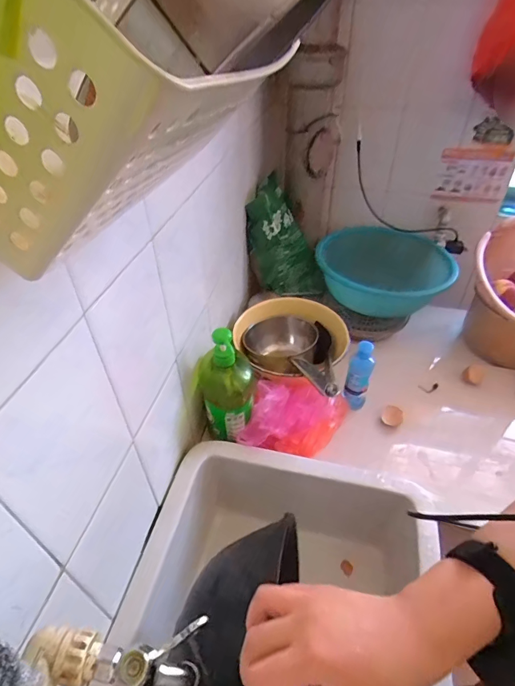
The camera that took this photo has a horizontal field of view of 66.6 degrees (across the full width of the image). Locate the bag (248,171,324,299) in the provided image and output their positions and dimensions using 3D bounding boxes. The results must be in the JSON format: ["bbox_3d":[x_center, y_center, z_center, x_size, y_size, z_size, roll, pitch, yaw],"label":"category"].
[{"bbox_3d":[0.058,-0.228,0.964,0.164,0.309,0.060,-41,39,-14],"label":"bag"}]

